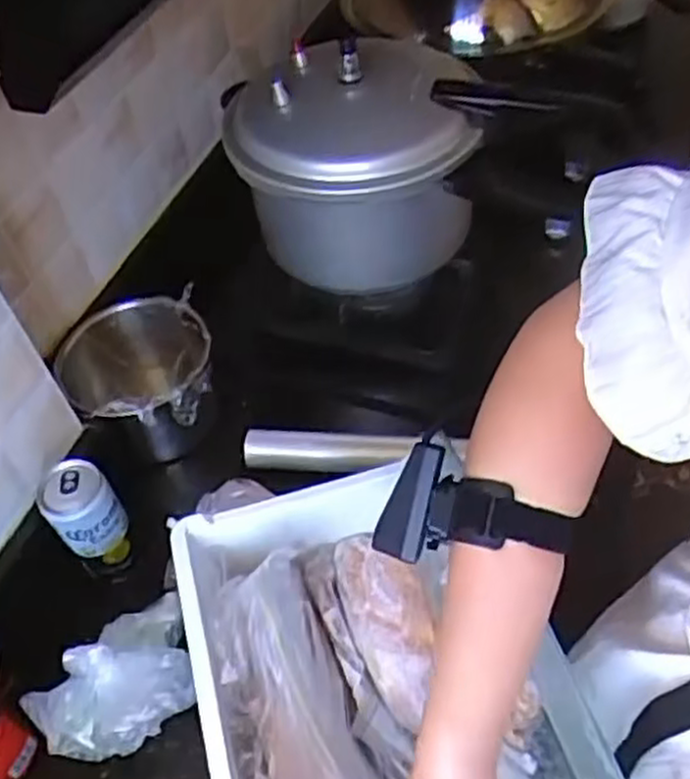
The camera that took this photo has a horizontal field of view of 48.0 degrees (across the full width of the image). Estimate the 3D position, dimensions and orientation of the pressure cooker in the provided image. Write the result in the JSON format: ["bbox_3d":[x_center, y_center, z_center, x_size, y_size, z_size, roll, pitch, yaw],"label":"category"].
[{"bbox_3d":[0.059,-0.244,0.814,0.332,0.186,0.205,-10,52,-3],"label":"pressure cooker"}]

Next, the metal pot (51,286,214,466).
[{"bbox_3d":[-0.214,-0.007,0.832,0.150,0.122,0.163,-3,52,3],"label":"metal pot"}]

